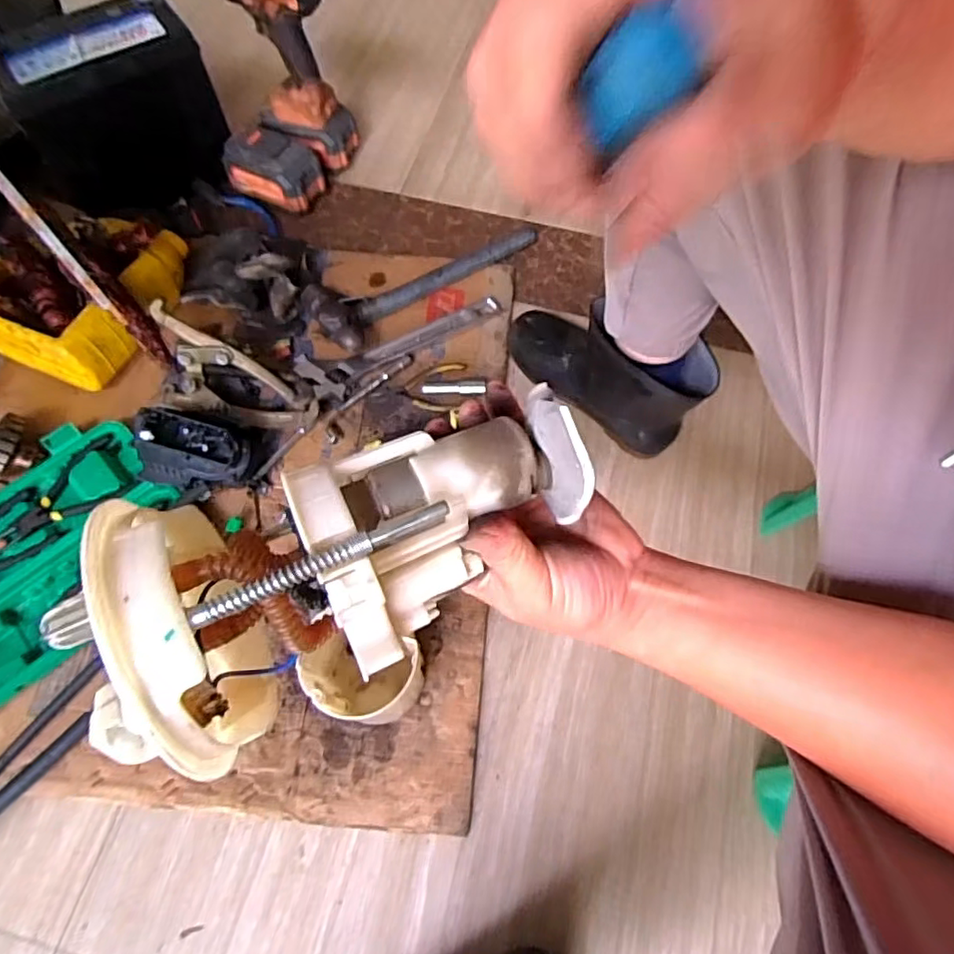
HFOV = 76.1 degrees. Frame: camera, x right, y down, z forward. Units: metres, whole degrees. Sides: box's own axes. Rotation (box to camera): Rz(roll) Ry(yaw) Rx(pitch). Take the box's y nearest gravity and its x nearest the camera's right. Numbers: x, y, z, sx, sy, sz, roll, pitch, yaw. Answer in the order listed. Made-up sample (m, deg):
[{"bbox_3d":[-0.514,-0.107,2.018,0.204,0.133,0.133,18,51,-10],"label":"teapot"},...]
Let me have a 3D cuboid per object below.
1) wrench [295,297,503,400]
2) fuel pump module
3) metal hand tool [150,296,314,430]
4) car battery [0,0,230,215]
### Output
[{"bbox_3d":[-0.094,-0.178,0.792,0.273,0.014,0.073,-25,68,-11],"label":"wrench"},{"bbox_3d":[-0.056,0.033,0.266,0.210,0.083,0.117,-27,67,-15],"label":"fuel pump module"},{"bbox_3d":[-0.292,-0.110,0.711,0.199,0.100,0.079,20,67,8],"label":"metal hand tool"},{"bbox_3d":[-0.478,-0.497,0.829,0.240,0.195,0.140,-22,68,-10],"label":"car battery"}]

